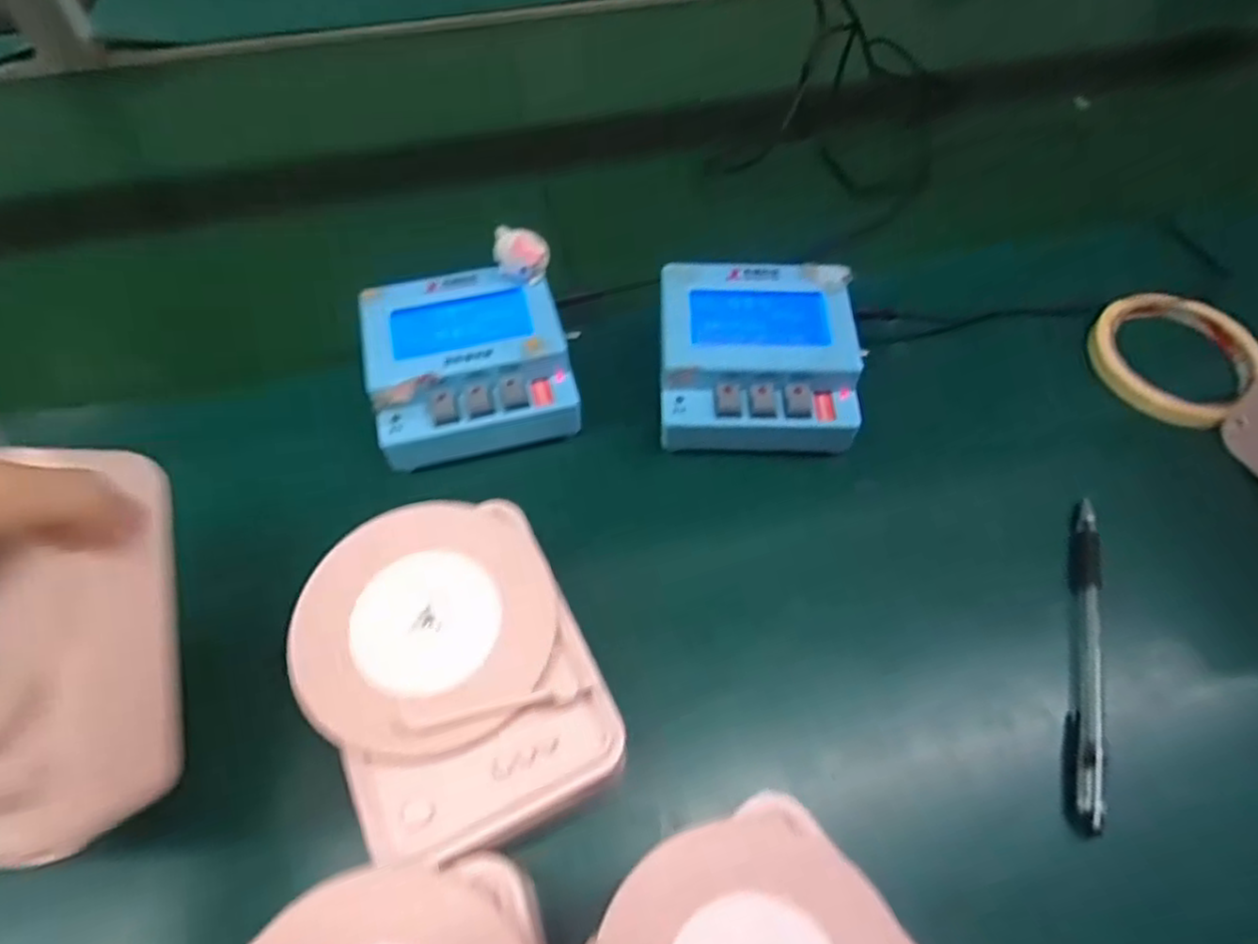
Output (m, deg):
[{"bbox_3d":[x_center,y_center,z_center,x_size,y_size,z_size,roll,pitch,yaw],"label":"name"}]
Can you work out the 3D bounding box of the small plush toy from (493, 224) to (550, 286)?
[{"bbox_3d":[-0.058,-0.117,0.382,0.029,0.029,0.021,-5,58,-4],"label":"small plush toy"}]

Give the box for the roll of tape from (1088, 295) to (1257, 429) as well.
[{"bbox_3d":[0.321,-0.071,0.415,0.092,0.023,0.085,0,58,0],"label":"roll of tape"}]

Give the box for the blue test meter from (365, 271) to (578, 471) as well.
[{"bbox_3d":[-0.086,-0.059,0.378,0.100,0.040,0.104,-14,59,-9],"label":"blue test meter"}]

